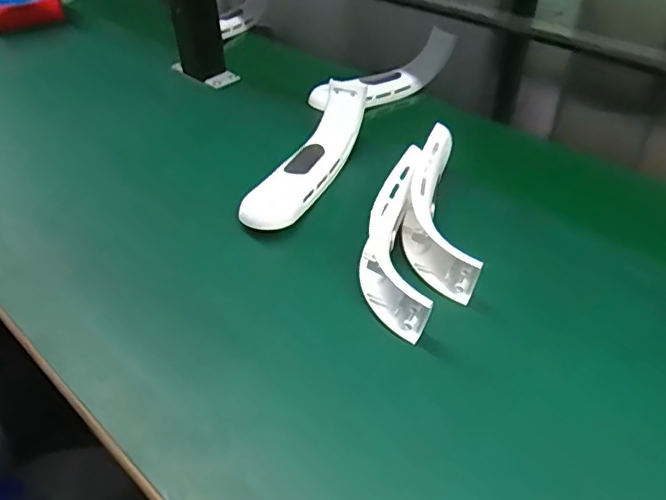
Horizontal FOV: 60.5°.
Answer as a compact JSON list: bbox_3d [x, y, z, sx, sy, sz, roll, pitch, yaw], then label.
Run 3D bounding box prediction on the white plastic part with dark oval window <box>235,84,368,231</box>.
[{"bbox_3d":[-0.023,-0.085,0.548,0.047,0.073,0.192,16,42,20],"label":"white plastic part with dark oval window"}]

